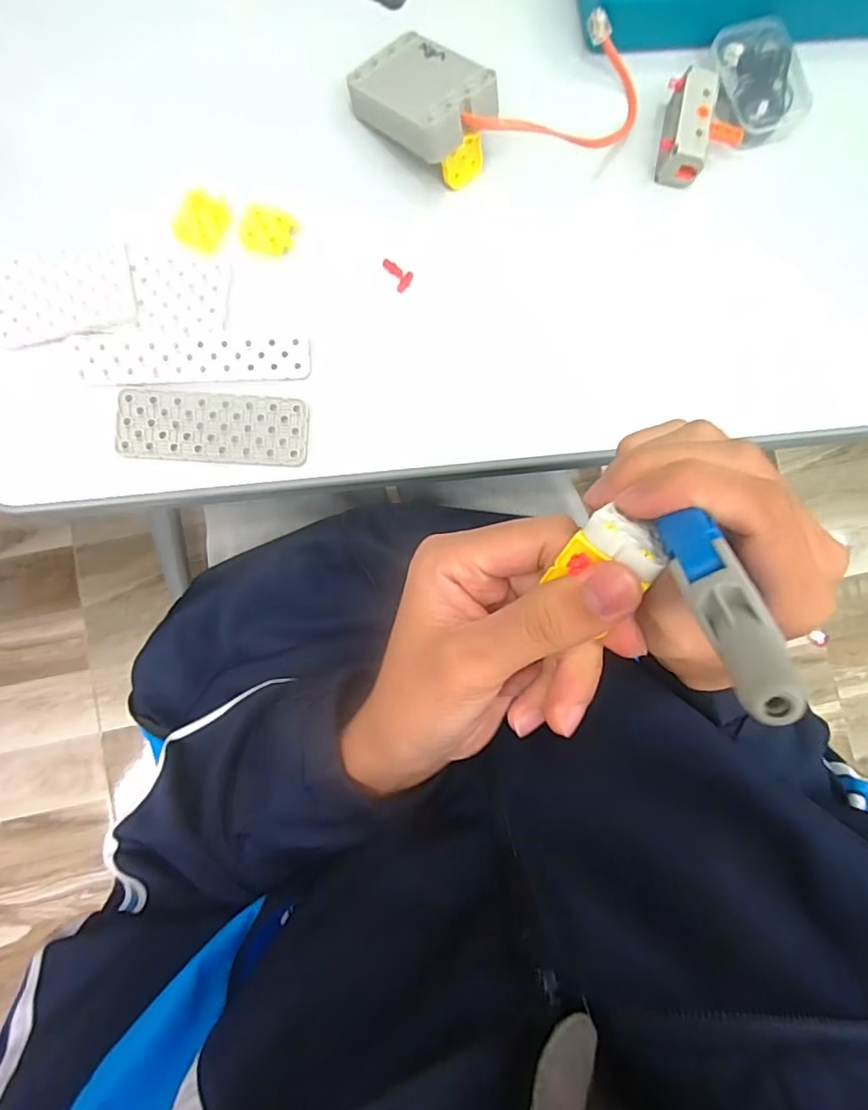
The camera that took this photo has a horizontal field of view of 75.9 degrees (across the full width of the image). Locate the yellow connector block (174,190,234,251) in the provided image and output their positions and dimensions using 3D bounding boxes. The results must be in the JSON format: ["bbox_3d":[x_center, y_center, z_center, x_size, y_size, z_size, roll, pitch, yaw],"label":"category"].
[{"bbox_3d":[-0.128,-0.185,0.307,0.026,0.004,0.031,22,83,-2],"label":"yellow connector block"}]

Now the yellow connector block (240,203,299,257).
[{"bbox_3d":[-0.092,-0.182,0.310,0.029,0.004,0.028,14,83,-3],"label":"yellow connector block"}]

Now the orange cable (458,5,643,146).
[{"bbox_3d":[0.072,-0.255,0.311,0.129,0.030,0.053,-36,89,-18],"label":"orange cable"}]

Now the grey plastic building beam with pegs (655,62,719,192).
[{"bbox_3d":[0.146,-0.248,0.324,0.023,0.027,0.056,11,83,-3],"label":"grey plastic building beam with pegs"}]

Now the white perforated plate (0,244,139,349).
[{"bbox_3d":[-0.197,-0.138,0.295,0.071,0.006,0.049,-9,85,-5],"label":"white perforated plate"}]

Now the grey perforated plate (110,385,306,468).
[{"bbox_3d":[-0.119,-0.069,0.300,0.098,0.004,0.038,3,84,-4],"label":"grey perforated plate"}]

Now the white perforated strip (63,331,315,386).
[{"bbox_3d":[-0.129,-0.107,0.300,0.119,0.004,0.028,-3,84,-4],"label":"white perforated strip"}]

